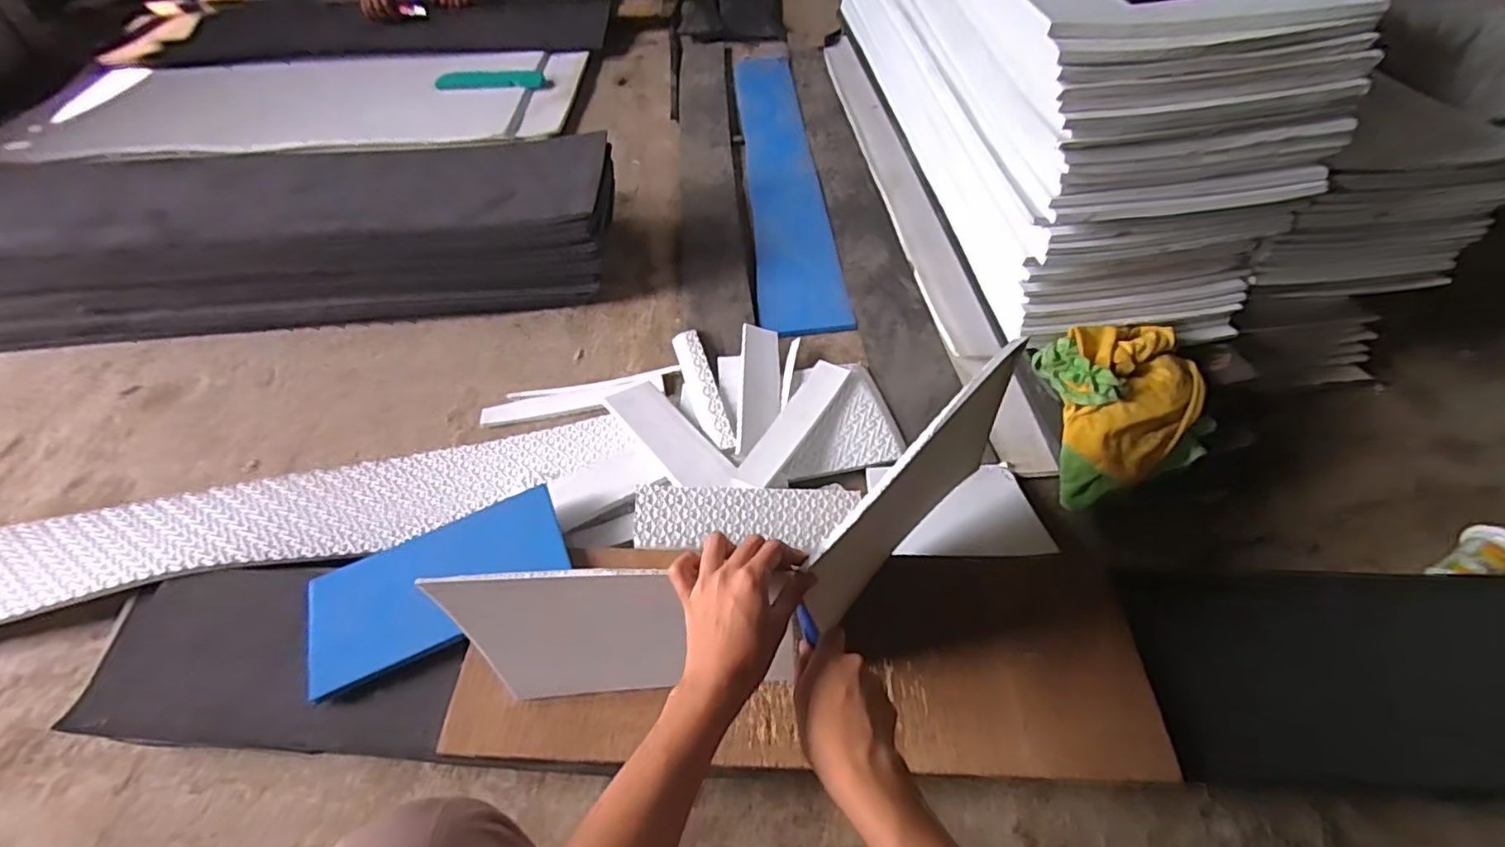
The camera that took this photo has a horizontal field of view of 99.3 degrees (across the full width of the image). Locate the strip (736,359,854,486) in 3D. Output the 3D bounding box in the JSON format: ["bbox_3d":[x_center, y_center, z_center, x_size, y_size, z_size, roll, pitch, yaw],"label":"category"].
[{"bbox_3d":[0.064,-0.007,0.920,0.052,0.006,0.271,23,50,19],"label":"strip"}]

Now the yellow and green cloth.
[{"bbox_3d":[0.481,-0.016,0.811,0.181,0.086,0.228,-7,85,6],"label":"yellow and green cloth"}]

